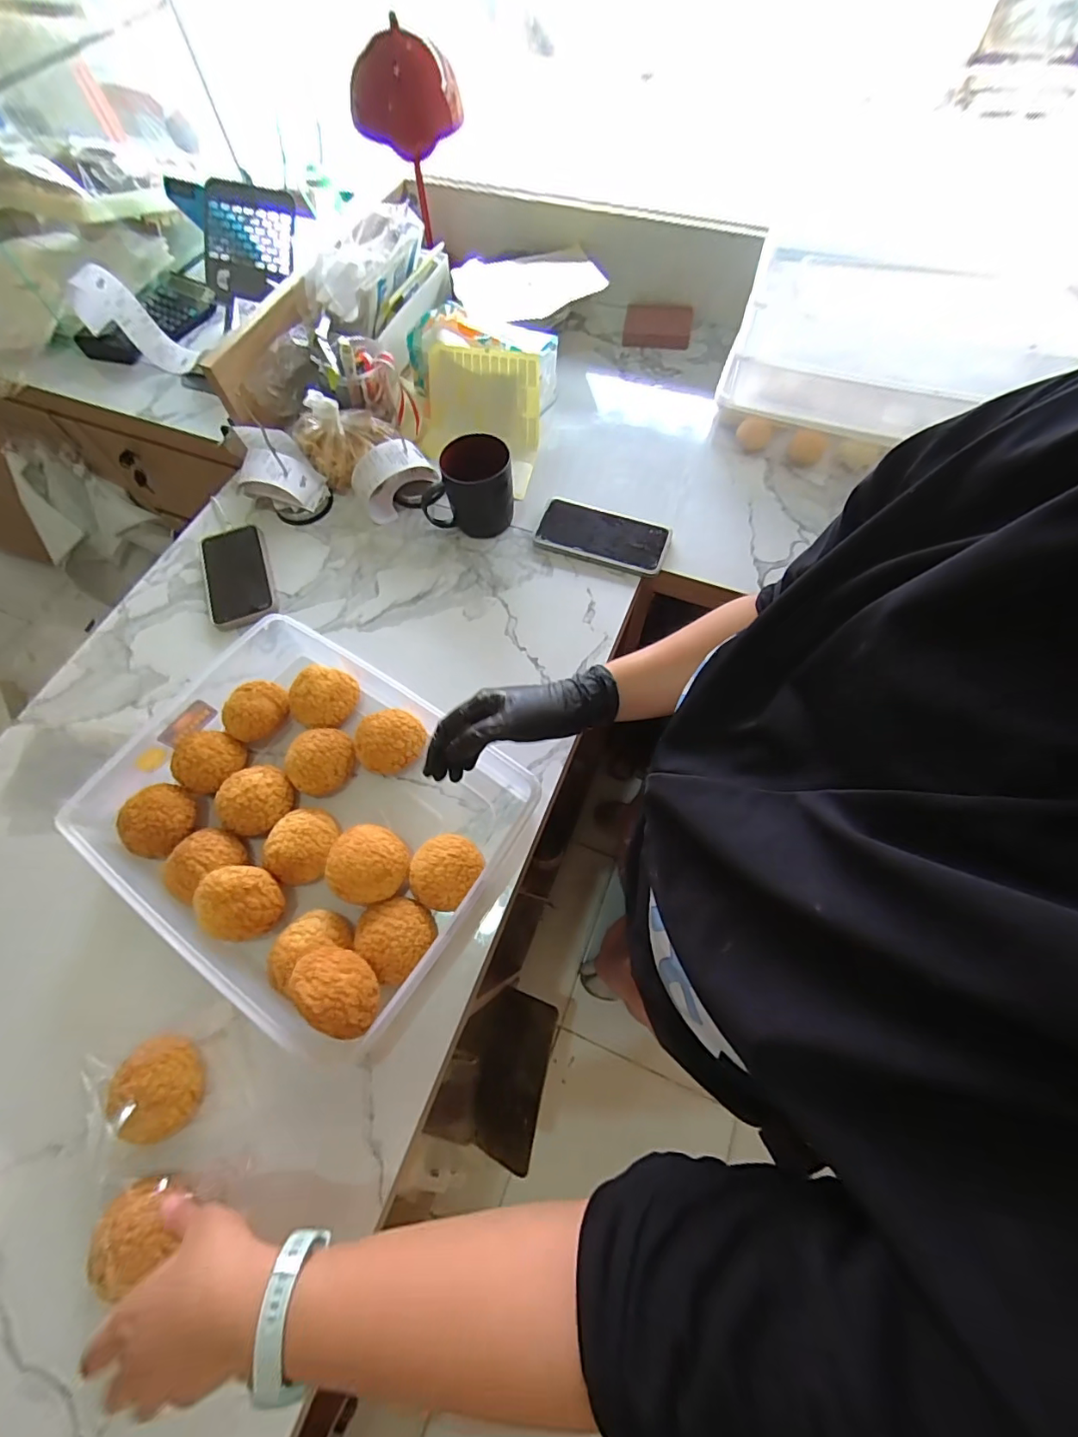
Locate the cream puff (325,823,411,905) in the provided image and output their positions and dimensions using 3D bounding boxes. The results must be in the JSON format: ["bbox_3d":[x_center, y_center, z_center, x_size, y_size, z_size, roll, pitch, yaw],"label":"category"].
[{"bbox_3d":[-0.155,0.136,0.468,0.067,0.057,0.068,-1,66,2],"label":"cream puff"}]

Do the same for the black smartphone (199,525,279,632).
[{"bbox_3d":[-0.386,-0.185,0.638,0.081,0.014,0.163,-19,69,-6],"label":"black smartphone"}]

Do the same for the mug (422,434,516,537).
[{"bbox_3d":[-0.090,-0.291,0.630,0.112,0.090,0.072,2,68,2],"label":"mug"}]

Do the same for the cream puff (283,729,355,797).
[{"bbox_3d":[-0.223,0.044,0.516,0.056,0.039,0.067,17,70,8],"label":"cream puff"}]

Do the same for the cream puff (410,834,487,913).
[{"bbox_3d":[-0.088,0.141,0.472,0.063,0.041,0.067,-1,68,1],"label":"cream puff"}]

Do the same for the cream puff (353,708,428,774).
[{"bbox_3d":[-0.155,0.024,0.523,0.069,0.039,0.062,-40,72,-13],"label":"cream puff"}]

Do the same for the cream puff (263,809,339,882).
[{"bbox_3d":[-0.227,0.121,0.483,0.063,0.039,0.070,3,68,3],"label":"cream puff"}]

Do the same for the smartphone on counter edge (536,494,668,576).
[{"bbox_3d":[0.080,-0.234,0.645,0.168,0.013,0.082,19,70,9],"label":"smartphone on counter edge"}]

